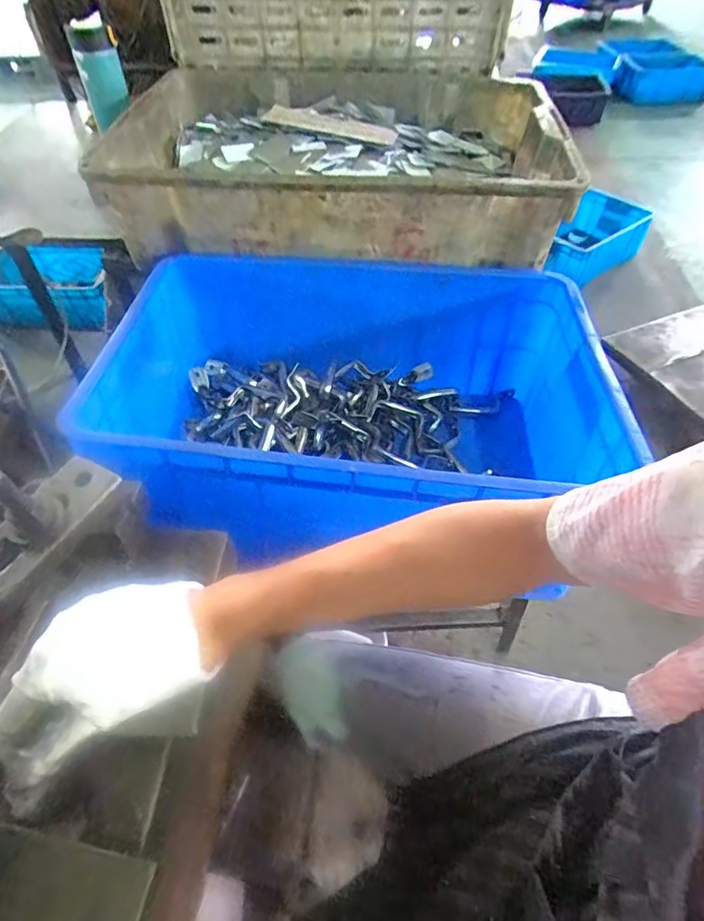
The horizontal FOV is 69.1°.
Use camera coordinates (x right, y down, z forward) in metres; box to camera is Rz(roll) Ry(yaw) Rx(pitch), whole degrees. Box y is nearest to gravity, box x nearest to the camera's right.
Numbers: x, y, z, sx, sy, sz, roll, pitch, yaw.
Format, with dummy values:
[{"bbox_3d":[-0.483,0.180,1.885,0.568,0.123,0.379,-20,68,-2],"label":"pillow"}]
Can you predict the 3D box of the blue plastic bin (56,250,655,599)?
[{"bbox_3d":[0.000,-0.067,0.619,0.530,0.212,0.372,2,51,2],"label":"blue plastic bin"}]

